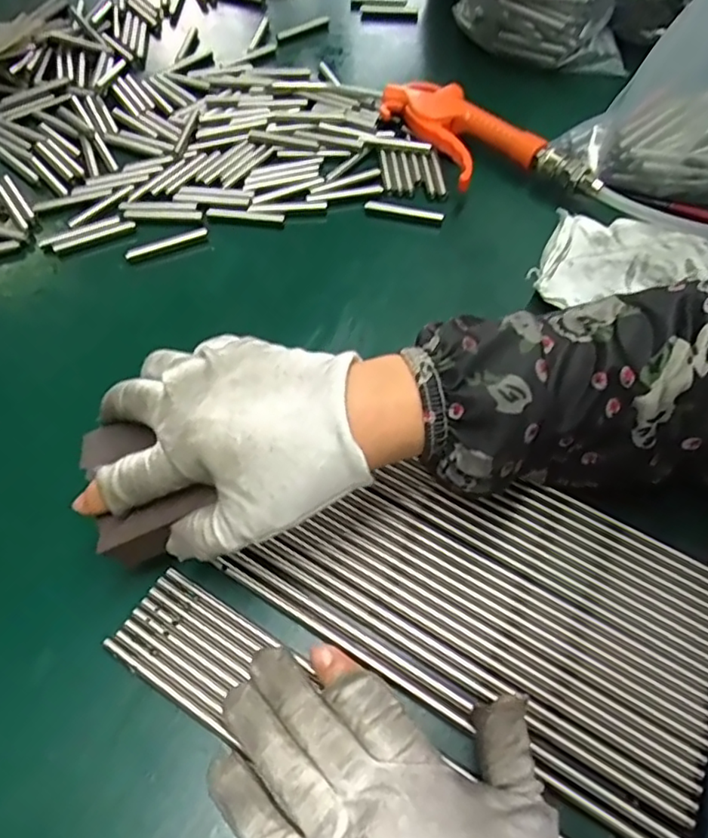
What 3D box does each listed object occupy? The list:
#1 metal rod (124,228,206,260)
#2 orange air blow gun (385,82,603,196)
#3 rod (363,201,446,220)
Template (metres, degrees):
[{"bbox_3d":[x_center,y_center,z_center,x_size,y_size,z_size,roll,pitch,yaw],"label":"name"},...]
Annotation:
[{"bbox_3d":[-0.132,-0.123,0.422,0.058,0.006,0.008,-21,60,-11],"label":"metal rod"},{"bbox_3d":[0.086,-0.203,0.452,0.071,0.030,0.184,-36,64,-19],"label":"orange air blow gun"},{"bbox_3d":[0.037,-0.153,0.440,0.058,0.007,0.007,14,60,10],"label":"rod"}]

